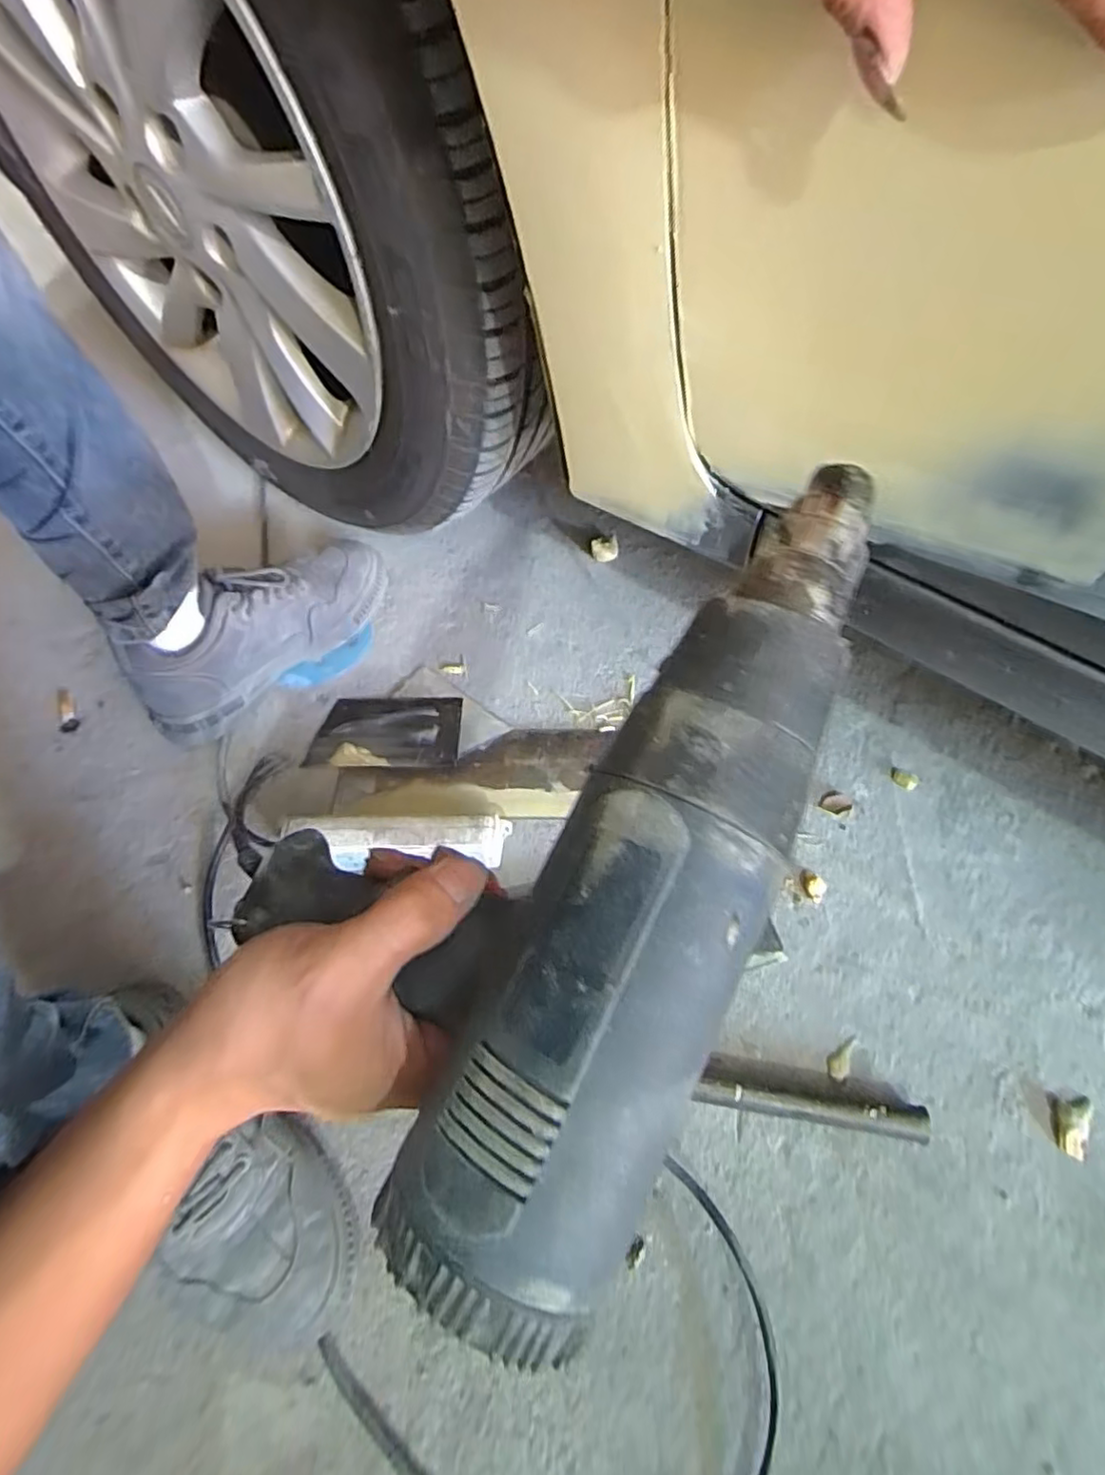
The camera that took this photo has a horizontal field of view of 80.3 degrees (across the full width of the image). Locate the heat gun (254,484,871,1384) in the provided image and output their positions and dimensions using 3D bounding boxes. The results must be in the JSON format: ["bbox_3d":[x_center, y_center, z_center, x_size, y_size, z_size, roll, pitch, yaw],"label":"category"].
[{"bbox_3d":[-0.008,0.017,0.229,0.169,0.093,0.266,24,65,14],"label":"heat gun"}]

